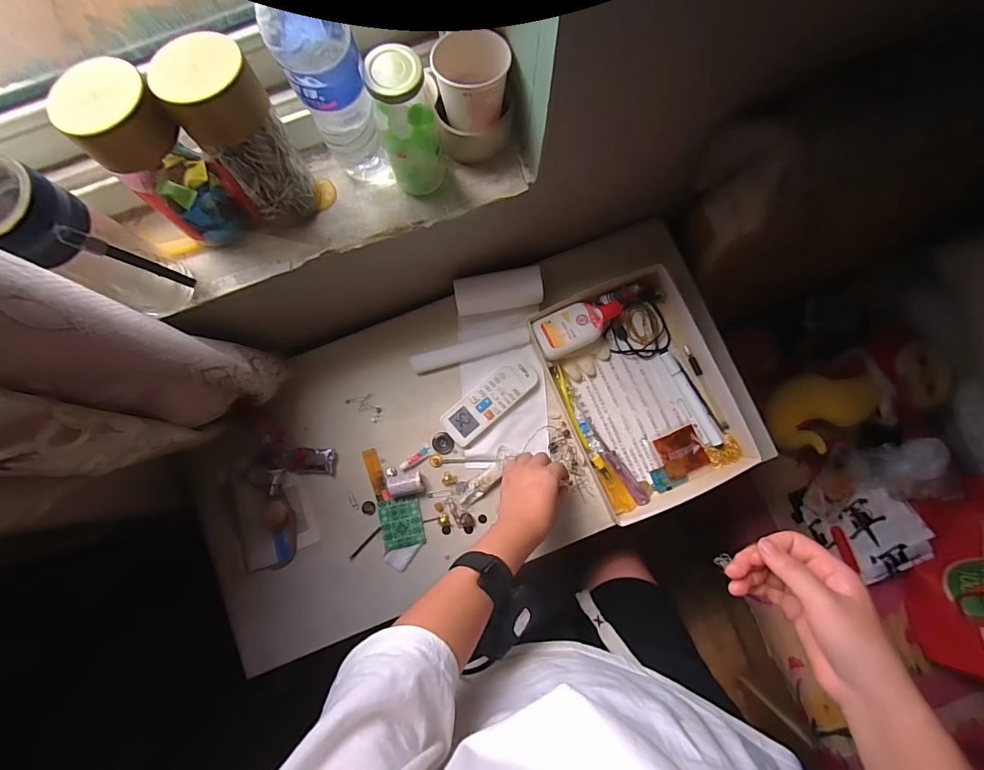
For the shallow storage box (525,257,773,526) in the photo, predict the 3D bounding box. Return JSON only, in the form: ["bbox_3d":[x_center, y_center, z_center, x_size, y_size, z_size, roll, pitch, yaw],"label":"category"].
[{"bbox_3d":[0.222,0.003,0.619,0.246,0.038,0.312,-24,82,-3],"label":"shallow storage box"}]

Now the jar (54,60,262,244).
[{"bbox_3d":[-0.291,-0.197,0.397,0.073,0.143,0.077,0,81,0],"label":"jar"}]

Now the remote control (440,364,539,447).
[{"bbox_3d":[-0.001,0.023,0.628,0.147,0.012,0.057,-38,83,-5],"label":"remote control"}]

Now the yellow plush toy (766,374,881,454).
[{"bbox_3d":[0.624,0.040,0.838,0.169,0.083,0.120,-29,82,-4],"label":"yellow plush toy"}]

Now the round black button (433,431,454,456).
[{"bbox_3d":[-0.069,0.083,0.625,0.031,0.010,0.031,0,81,0],"label":"round black button"}]

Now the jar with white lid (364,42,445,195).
[{"bbox_3d":[-0.077,-0.241,0.413,0.051,0.122,0.055,0,81,0],"label":"jar with white lid"}]

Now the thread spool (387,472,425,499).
[{"bbox_3d":[-0.119,0.139,0.607,0.049,0.024,0.029,-13,81,-2],"label":"thread spool"}]

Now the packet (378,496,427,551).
[{"bbox_3d":[-0.124,0.191,0.608,0.057,0.008,0.065,-9,81,-1],"label":"packet"}]

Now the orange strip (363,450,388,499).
[{"bbox_3d":[-0.164,0.125,0.620,0.019,0.005,0.069,-20,82,-3],"label":"orange strip"}]

